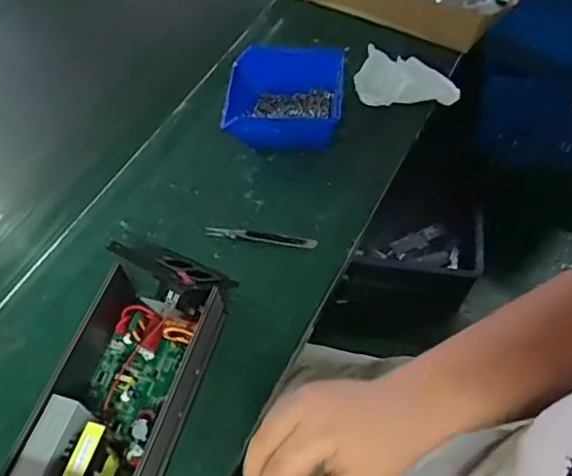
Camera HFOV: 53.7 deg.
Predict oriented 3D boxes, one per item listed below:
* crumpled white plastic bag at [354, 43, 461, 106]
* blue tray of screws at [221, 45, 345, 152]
[{"bbox_3d":[0.145,-0.204,0.710,0.118,0.032,0.101,-5,55,1],"label":"crumpled white plastic bag"},{"bbox_3d":[-0.001,-0.164,0.657,0.125,0.070,0.129,1,55,5],"label":"blue tray of screws"}]

